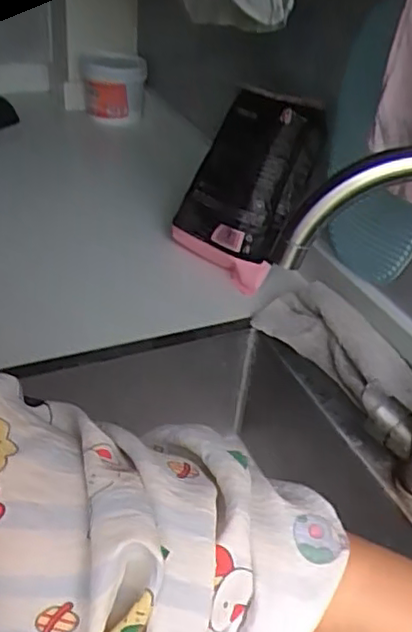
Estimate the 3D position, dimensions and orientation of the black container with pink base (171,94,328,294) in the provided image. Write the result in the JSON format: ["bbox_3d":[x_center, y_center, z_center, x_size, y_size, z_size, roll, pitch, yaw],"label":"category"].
[{"bbox_3d":[0.052,-0.181,0.892,0.177,0.253,0.068,33,14,39],"label":"black container with pink base"}]

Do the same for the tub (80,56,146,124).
[{"bbox_3d":[-0.188,-0.466,1.319,0.129,0.124,0.113,-1,37,-8],"label":"tub"}]

